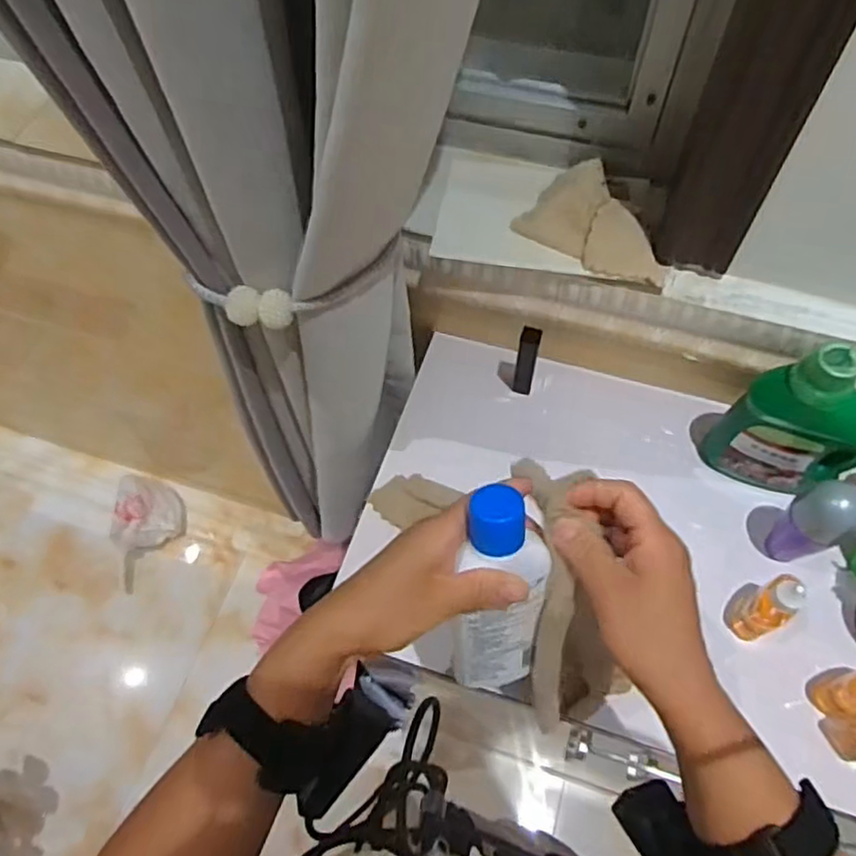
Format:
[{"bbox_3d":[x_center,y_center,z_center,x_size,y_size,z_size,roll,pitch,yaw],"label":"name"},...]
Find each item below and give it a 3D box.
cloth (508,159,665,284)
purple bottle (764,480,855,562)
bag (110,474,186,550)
[{"bbox_3d":[0.151,-0.177,0.593,0.132,0.052,0.072,32,68,17],"label":"cloth"},{"bbox_3d":[0.316,0.080,0.557,0.036,0.104,0.042,-29,65,-12],"label":"purple bottle"},{"bbox_3d":[-0.646,0.202,1.573,0.133,0.124,0.161,-1,63,1],"label":"bag"}]

